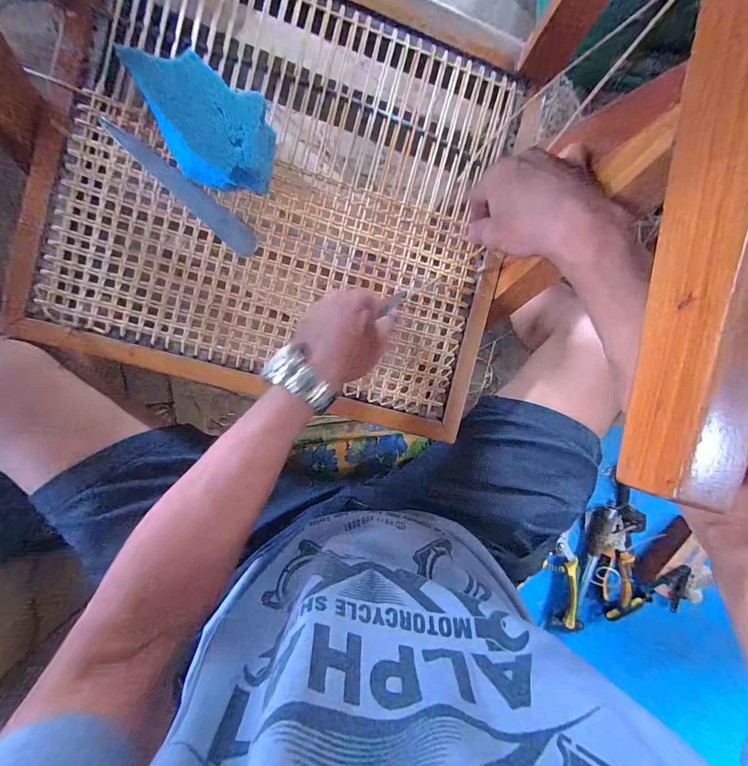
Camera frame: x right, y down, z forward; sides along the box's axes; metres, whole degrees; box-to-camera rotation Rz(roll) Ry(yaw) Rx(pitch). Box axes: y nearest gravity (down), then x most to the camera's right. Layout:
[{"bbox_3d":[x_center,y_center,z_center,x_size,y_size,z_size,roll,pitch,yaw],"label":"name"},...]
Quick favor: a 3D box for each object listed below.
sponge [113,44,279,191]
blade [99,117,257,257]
[{"bbox_3d":[-0.163,-0.247,0.333,0.123,0.070,0.091,12,91,-6],"label":"sponge"},{"bbox_3d":[-0.197,-0.201,0.363,0.175,0.004,0.025,41,89,-11],"label":"blade"}]

